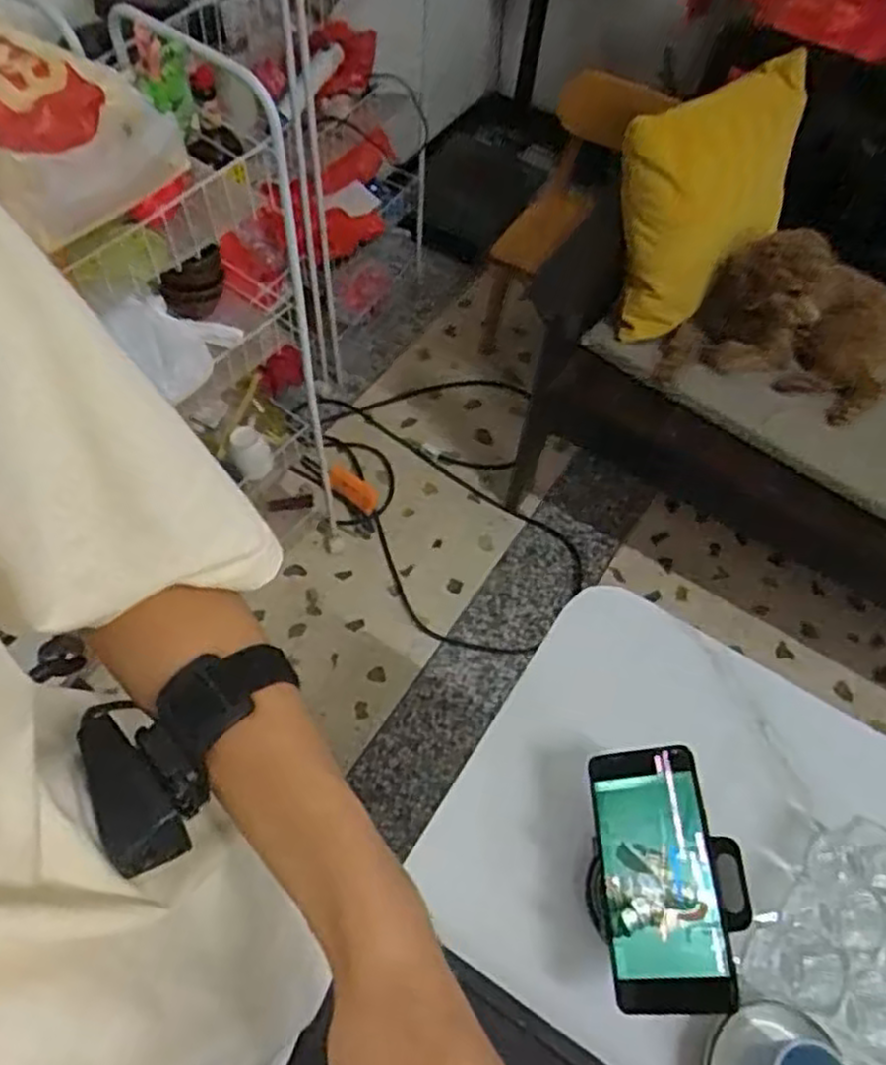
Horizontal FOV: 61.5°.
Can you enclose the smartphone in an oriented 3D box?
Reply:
[{"bbox_3d":[0.147,0.234,0.513,0.076,0.007,0.163,-15,57,20],"label":"smartphone"}]

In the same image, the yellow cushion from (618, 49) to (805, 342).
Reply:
[{"bbox_3d":[0.400,-0.493,1.132,0.310,0.321,0.134,-31,66,-19],"label":"yellow cushion"}]

